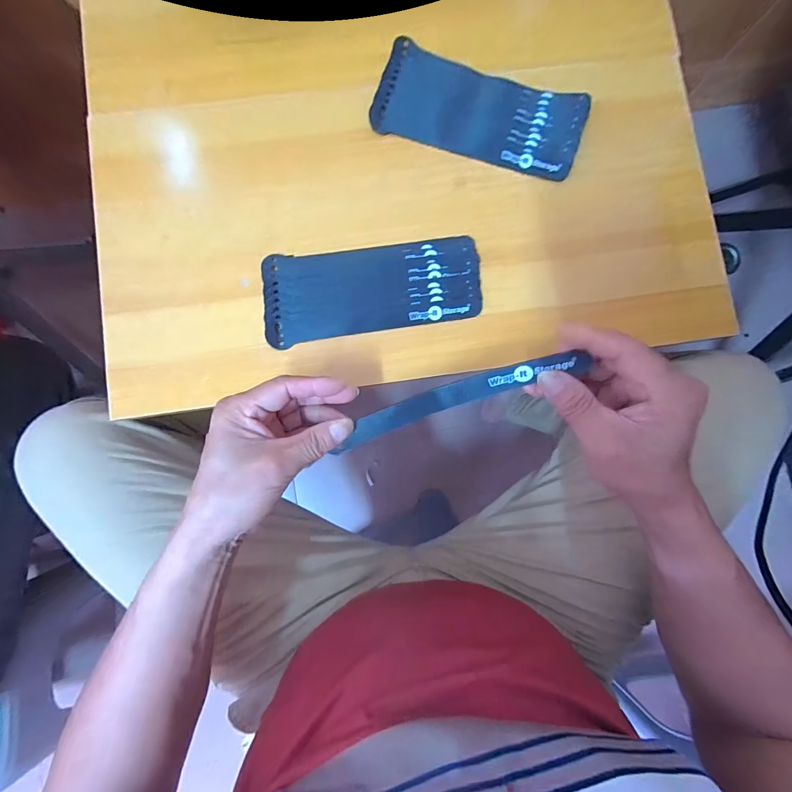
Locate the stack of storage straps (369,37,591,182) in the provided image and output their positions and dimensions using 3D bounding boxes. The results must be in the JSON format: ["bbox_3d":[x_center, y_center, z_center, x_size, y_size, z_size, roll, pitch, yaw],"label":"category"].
[{"bbox_3d":[0.083,-0.278,0.350,0.198,0.015,0.086,17,86,0],"label":"stack of storage straps"}]

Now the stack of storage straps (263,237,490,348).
[{"bbox_3d":[-0.021,-0.101,0.339,0.200,0.007,0.084,-6,86,-2],"label":"stack of storage straps"}]

